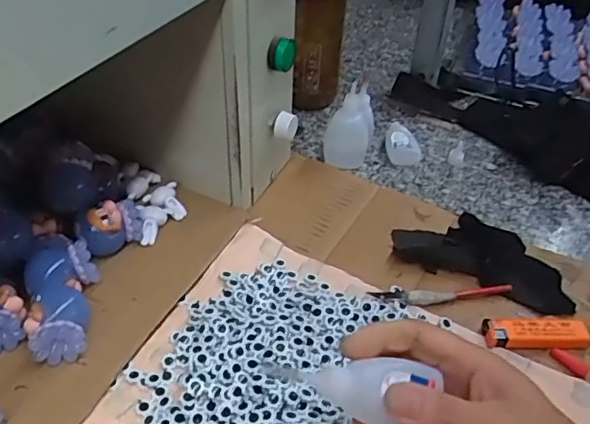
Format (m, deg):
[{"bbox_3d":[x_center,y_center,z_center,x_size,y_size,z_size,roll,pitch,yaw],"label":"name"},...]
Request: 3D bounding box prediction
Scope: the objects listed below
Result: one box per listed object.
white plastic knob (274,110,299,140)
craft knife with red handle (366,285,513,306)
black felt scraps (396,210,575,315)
[{"bbox_3d":[-0.009,-0.081,0.539,0.022,0.024,0.016,22,-7,-24],"label":"white plastic knob"},{"bbox_3d":[0.122,0.070,0.480,0.118,0.004,0.015,-1,60,-3],"label":"craft knife with red handle"},{"bbox_3d":[0.166,0.038,0.508,0.155,0.026,0.059,21,44,18],"label":"black felt scraps"}]

